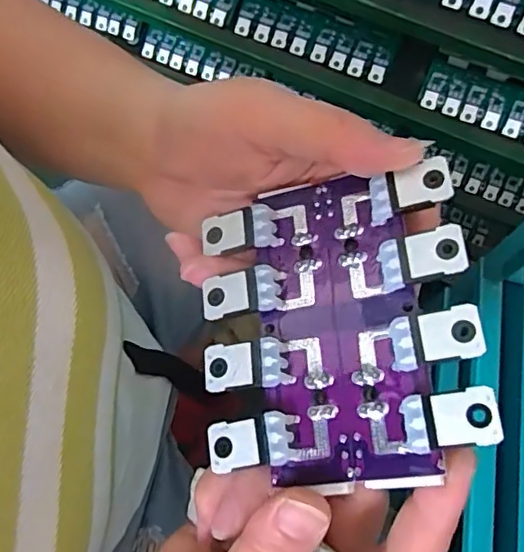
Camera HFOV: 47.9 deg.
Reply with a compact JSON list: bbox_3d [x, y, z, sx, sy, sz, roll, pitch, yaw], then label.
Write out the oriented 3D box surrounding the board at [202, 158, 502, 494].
[{"bbox_3d":[0.023,0.014,0.192,0.087,0.011,0.099,-11,68,19],"label":"board"}]

